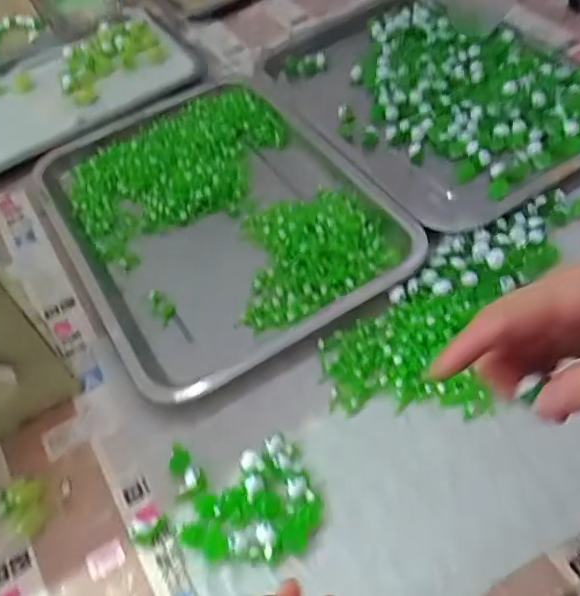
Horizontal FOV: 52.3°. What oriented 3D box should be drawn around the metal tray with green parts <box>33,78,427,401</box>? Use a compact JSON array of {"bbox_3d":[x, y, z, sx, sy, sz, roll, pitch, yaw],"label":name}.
[{"bbox_3d":[-0.079,-0.090,0.555,0.262,0.042,0.361,-30,56,-14],"label":"metal tray with green parts"}]

